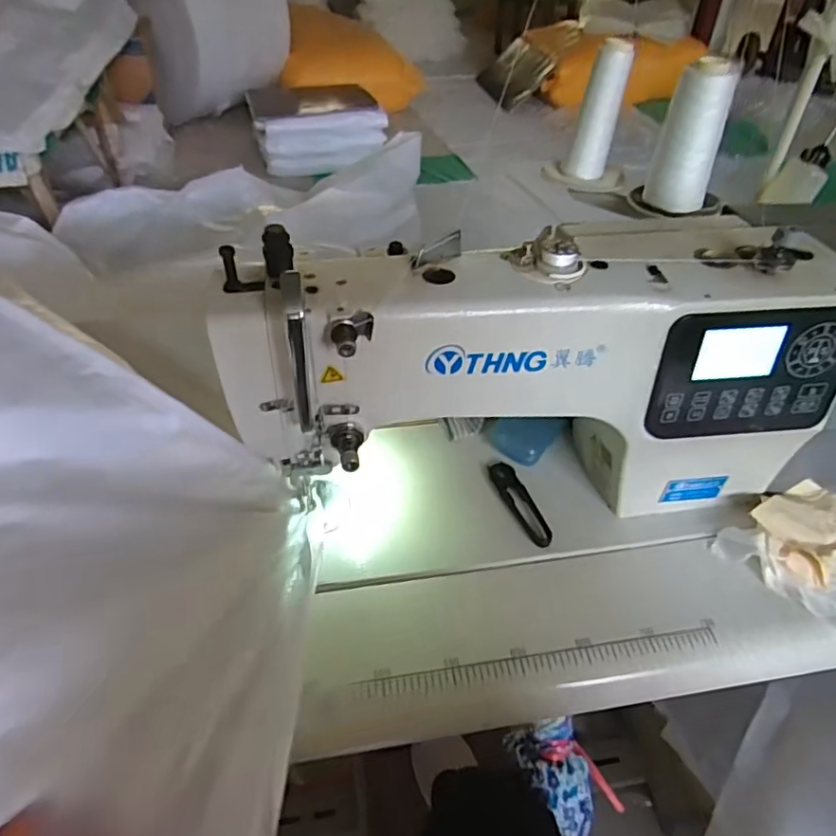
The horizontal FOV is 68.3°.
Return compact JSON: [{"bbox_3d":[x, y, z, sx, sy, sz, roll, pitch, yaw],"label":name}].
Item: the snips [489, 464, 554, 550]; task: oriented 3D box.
[{"bbox_3d":[0.091,0.076,0.557,0.027,0.010,0.098,-11,46,-14],"label":"snips"}]

